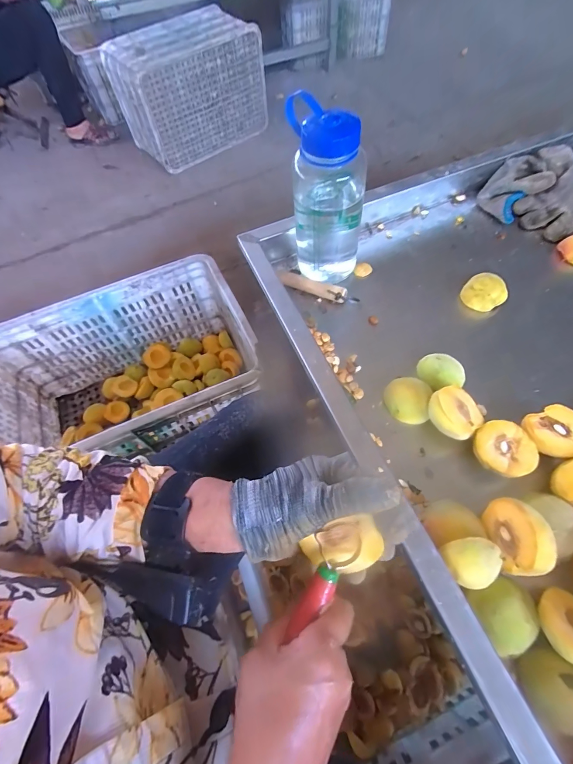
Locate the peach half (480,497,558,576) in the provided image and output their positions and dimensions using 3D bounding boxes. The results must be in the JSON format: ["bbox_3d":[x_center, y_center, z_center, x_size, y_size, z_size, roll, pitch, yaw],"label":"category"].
[{"bbox_3d":[0.214,0.140,0.320,0.024,0.051,0.064,3,48,-13],"label":"peach half"}]

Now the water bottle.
[{"bbox_3d":[0.053,-0.227,0.464,0.096,0.219,0.086,3,61,6],"label":"water bottle"}]

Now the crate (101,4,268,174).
[{"bbox_3d":[-0.367,-1.146,1.399,0.548,0.379,0.259,-31,63,-12],"label":"crate"}]

